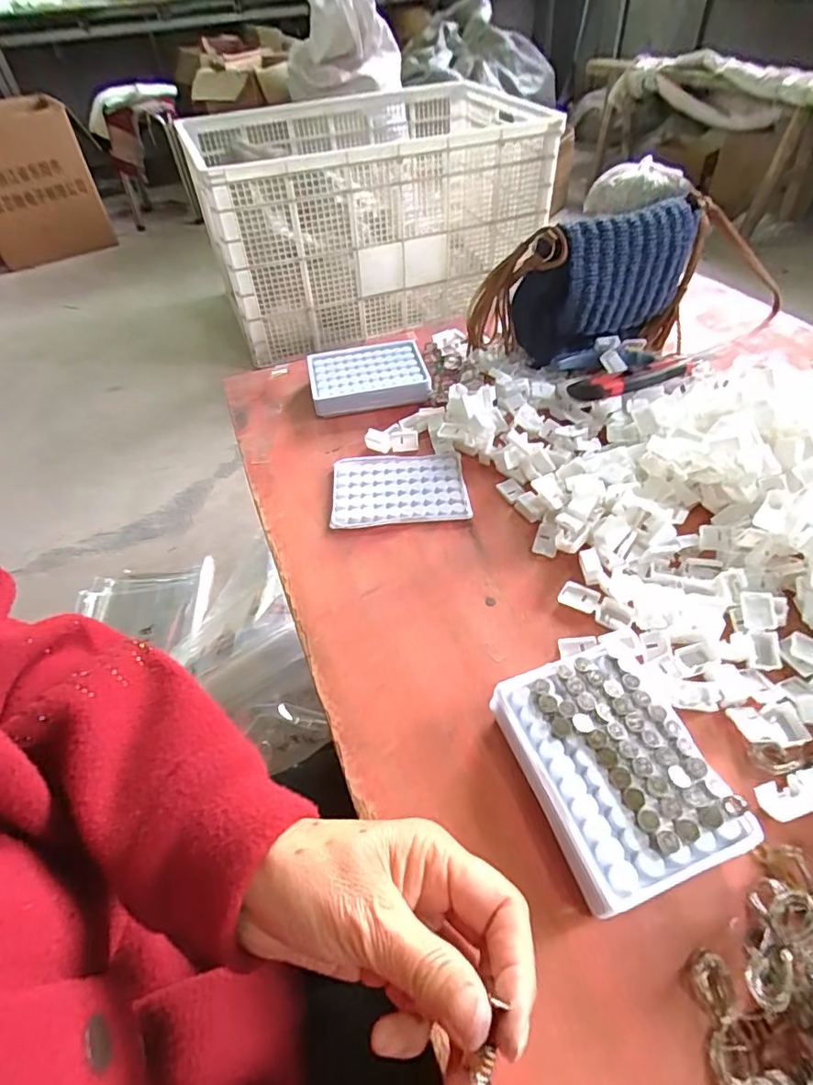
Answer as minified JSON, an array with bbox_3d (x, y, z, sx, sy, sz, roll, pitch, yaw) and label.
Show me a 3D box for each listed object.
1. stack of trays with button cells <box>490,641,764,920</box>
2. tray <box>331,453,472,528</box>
[{"bbox_3d":[0.118,0.132,0.321,0.096,0.034,0.129,-19,50,-13],"label":"stack of trays with button cells"},{"bbox_3d":[-0.008,-0.051,0.518,0.125,0.009,0.092,-5,48,0],"label":"tray"}]

